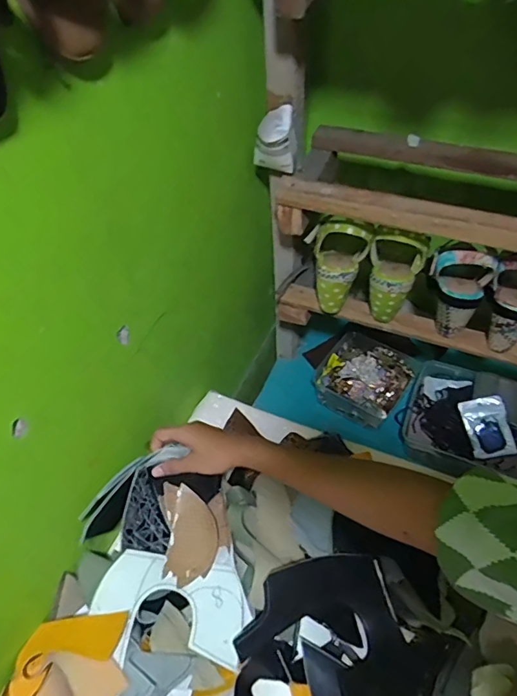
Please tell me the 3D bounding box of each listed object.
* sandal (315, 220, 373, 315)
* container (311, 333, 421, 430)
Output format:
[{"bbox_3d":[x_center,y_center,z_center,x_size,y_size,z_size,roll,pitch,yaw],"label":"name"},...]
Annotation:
[{"bbox_3d":[0.123,-0.122,0.734,0.078,0.138,0.075,9,50,10],"label":"sandal"},{"bbox_3d":[0.208,0.055,0.942,0.161,0.071,0.169,31,57,26],"label":"container"}]

